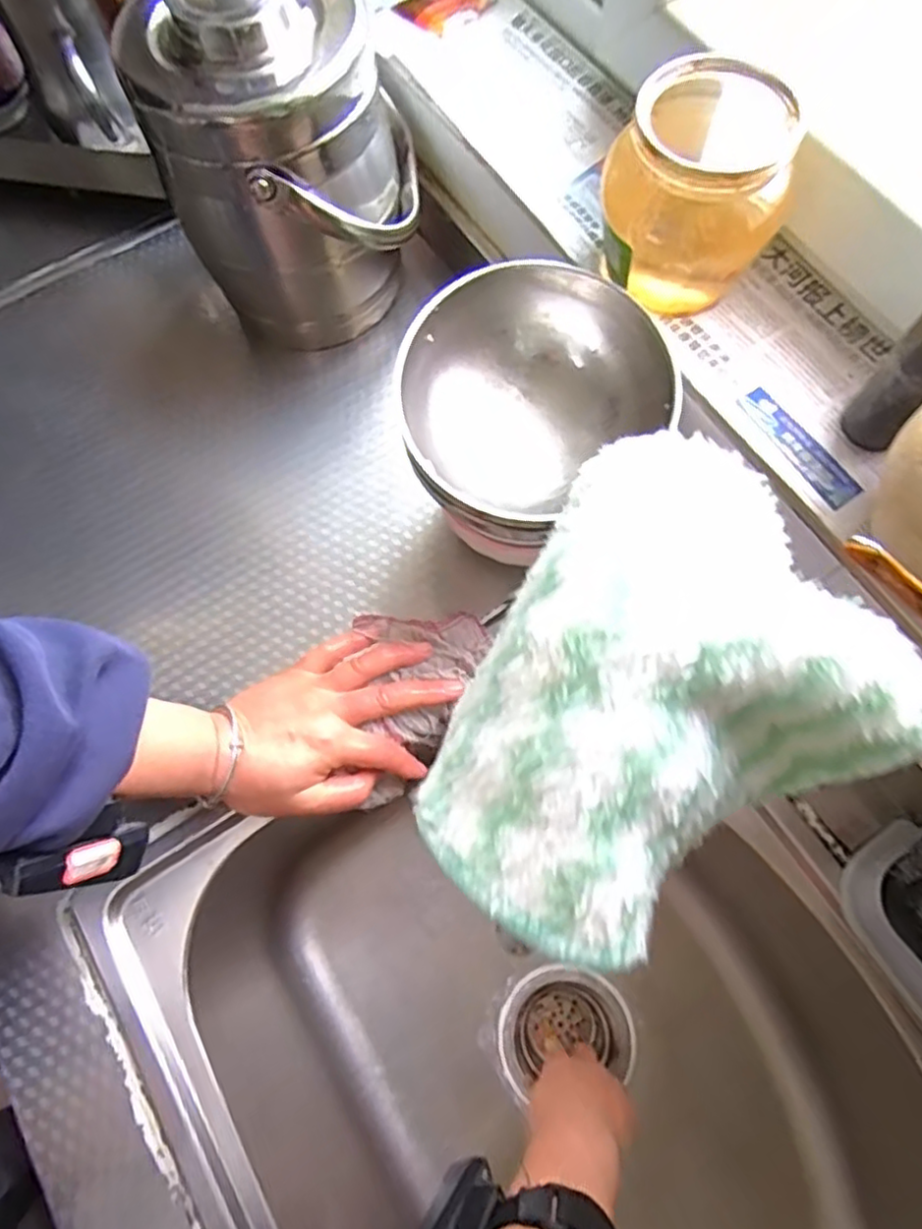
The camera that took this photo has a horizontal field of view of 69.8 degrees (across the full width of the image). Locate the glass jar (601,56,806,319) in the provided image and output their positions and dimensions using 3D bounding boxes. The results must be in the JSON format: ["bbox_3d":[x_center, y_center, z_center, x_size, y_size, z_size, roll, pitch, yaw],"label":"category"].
[{"bbox_3d":[0.131,-0.236,0.370,0.094,0.102,0.094,-1,71,2],"label":"glass jar"}]

